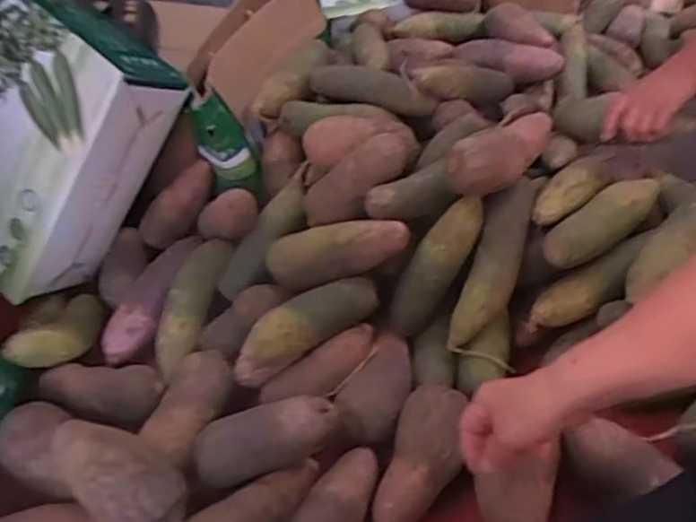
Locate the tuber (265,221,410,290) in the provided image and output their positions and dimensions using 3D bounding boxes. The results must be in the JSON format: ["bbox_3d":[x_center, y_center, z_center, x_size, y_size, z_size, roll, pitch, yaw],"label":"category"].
[{"bbox_3d":[-0.013,-0.011,0.772,0.167,0.066,0.055,-6,46,-1],"label":"tuber"}]

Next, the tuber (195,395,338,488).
[{"bbox_3d":[-0.090,0.185,0.681,0.170,0.050,0.066,-23,44,17],"label":"tuber"}]

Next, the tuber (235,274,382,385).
[{"bbox_3d":[-0.051,0.078,0.761,0.181,0.063,0.049,-25,49,-18],"label":"tuber"}]

